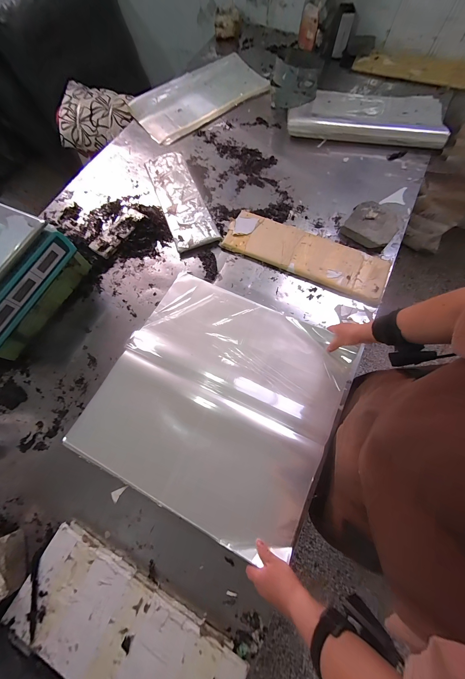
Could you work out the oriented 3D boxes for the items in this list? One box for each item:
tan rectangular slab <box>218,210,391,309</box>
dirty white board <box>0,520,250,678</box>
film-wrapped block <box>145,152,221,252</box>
[{"bbox_3d":[0.222,-0.271,0.730,0.497,0.031,0.153,25,72,11],"label":"tan rectangular slab"},{"bbox_3d":[-0.204,0.565,0.434,0.444,0.023,0.179,27,73,11],"label":"dirty white board"},{"bbox_3d":[-0.188,-0.510,0.838,0.146,0.025,0.462,-20,70,-6],"label":"film-wrapped block"}]

